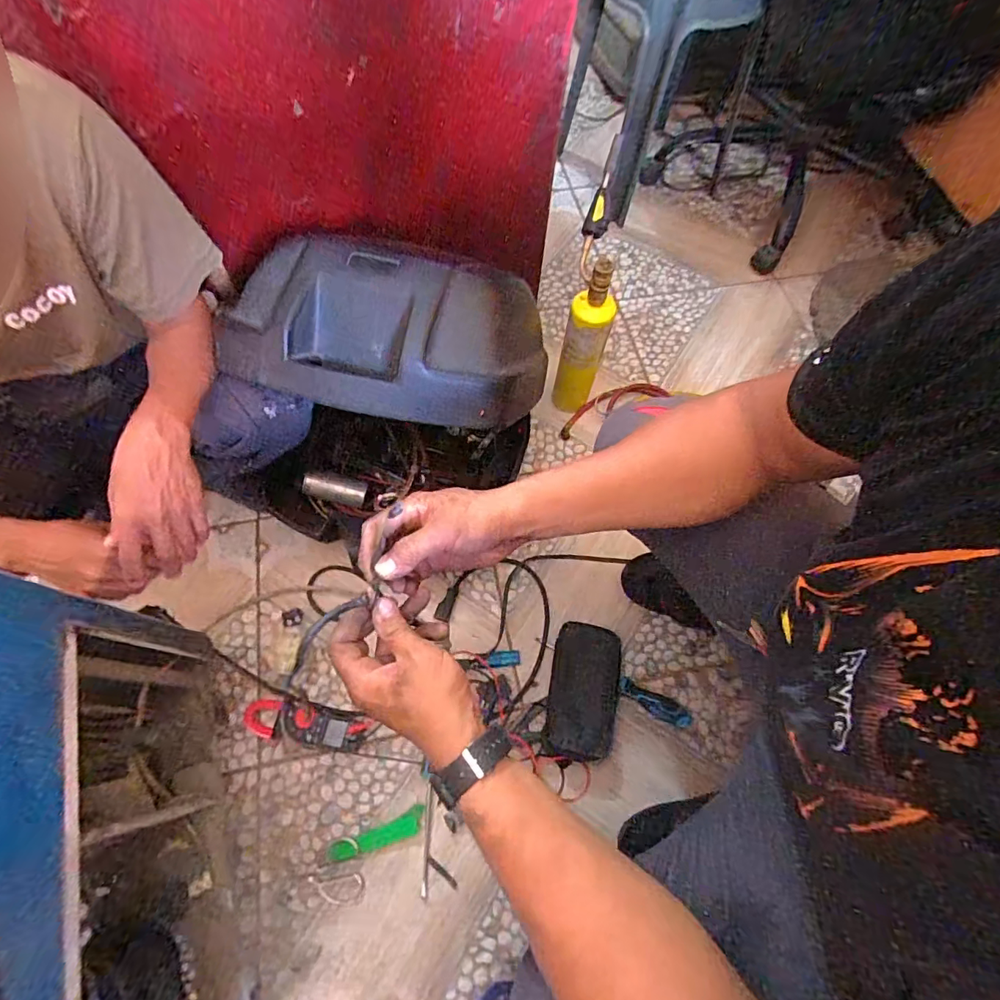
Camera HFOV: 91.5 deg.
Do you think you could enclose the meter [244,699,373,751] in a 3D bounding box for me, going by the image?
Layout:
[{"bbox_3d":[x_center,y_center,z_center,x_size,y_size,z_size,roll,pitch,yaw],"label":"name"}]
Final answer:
[{"bbox_3d":[-0.289,0.332,0.726,0.188,0.034,0.055,7,66,2],"label":"meter"}]

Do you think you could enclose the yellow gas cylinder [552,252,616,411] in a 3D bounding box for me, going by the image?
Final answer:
[{"bbox_3d":[0.144,-0.255,0.847,0.073,0.312,0.085,14,66,4],"label":"yellow gas cylinder"}]

